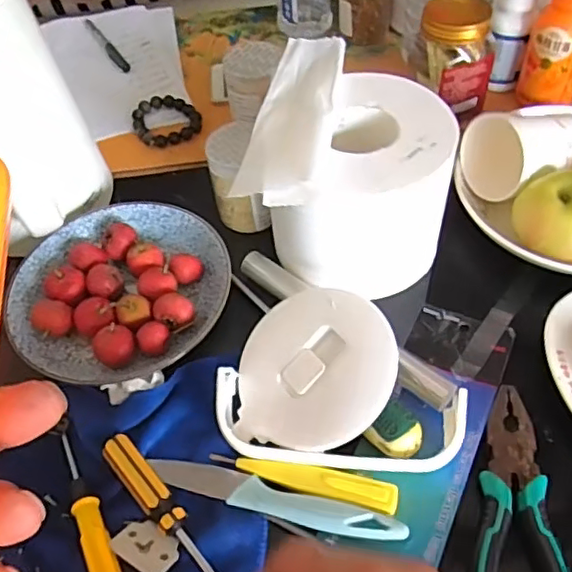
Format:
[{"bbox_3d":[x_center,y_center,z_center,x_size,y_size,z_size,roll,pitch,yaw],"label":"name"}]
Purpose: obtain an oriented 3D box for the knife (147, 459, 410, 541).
[{"bbox_3d":[-0.009,0.140,0.394,0.172,0.010,0.021,12,56,13],"label":"knife"}]

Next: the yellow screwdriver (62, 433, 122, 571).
[{"bbox_3d":[-0.131,0.150,0.394,0.017,0.012,0.127,-25,56,-14],"label":"yellow screwdriver"}]

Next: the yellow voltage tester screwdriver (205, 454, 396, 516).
[{"bbox_3d":[0.012,0.132,0.407,0.126,0.013,0.021,10,55,11],"label":"yellow voltage tester screwdriver"}]

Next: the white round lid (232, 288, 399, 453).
[{"bbox_3d":[0.020,0.056,0.424,0.115,0.007,0.113,-11,63,21],"label":"white round lid"}]

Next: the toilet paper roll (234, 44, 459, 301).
[{"bbox_3d":[0.056,-0.094,0.486,0.146,0.125,0.172,10,55,11],"label":"toilet paper roll"}]

